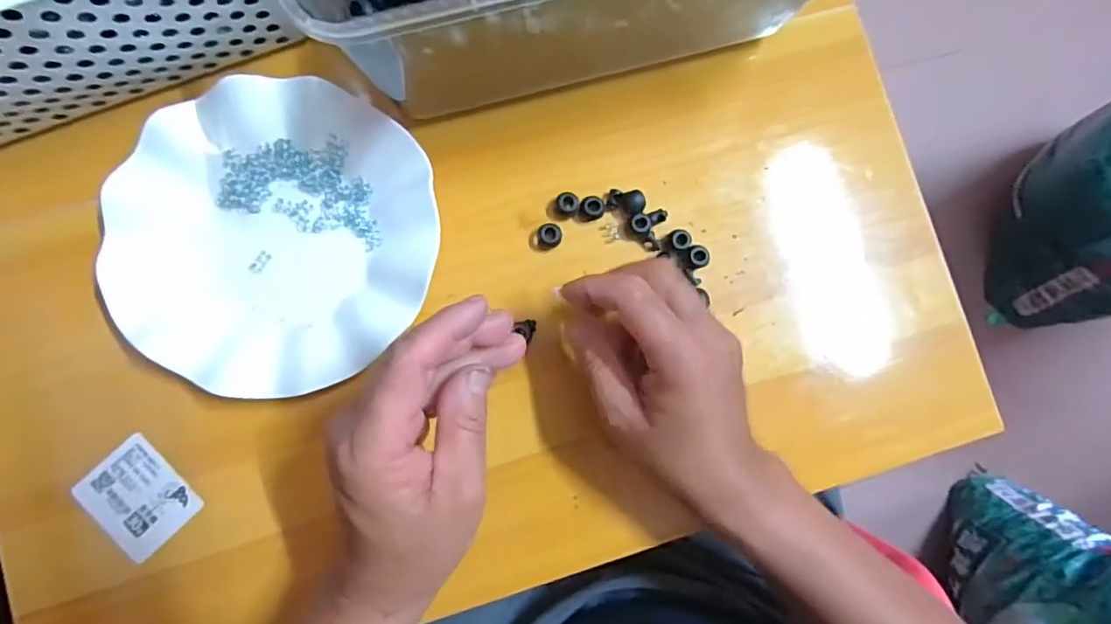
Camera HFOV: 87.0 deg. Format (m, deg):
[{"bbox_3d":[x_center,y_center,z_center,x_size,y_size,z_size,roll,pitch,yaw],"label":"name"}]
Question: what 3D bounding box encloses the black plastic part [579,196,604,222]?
[{"bbox_3d":[0.023,-0.065,0.369,0.015,0.007,0.015,4,83,-3],"label":"black plastic part"}]

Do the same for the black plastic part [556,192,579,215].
[{"bbox_3d":[0.008,-0.068,0.367,0.014,0.007,0.013,6,83,-3],"label":"black plastic part"}]

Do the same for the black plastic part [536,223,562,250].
[{"bbox_3d":[-0.004,-0.047,0.365,0.015,0.011,0.014,-10,84,-5],"label":"black plastic part"}]

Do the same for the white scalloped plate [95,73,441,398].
[{"bbox_3d":[-0.163,-0.044,0.346,0.179,0.025,0.177,0,84,-4],"label":"white scalloped plate"}]

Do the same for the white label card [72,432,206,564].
[{"bbox_3d":[-0.244,0.109,0.342,0.059,0.006,0.048,45,80,-1],"label":"white label card"}]

